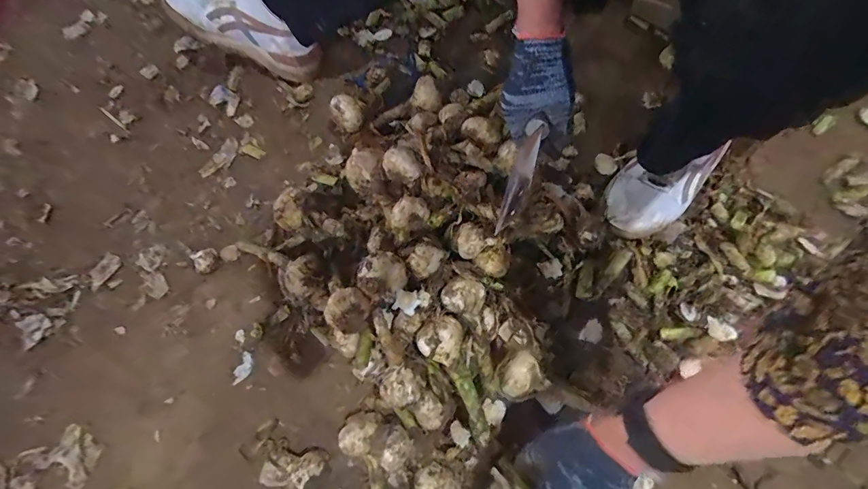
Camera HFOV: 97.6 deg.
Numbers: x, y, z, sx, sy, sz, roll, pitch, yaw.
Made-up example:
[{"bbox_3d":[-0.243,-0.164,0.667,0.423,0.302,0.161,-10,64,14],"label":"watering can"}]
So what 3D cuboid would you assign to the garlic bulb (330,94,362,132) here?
[{"bbox_3d":[-0.139,-0.211,0.612,0.041,0.060,0.040,-2,74,5],"label":"garlic bulb"}]

